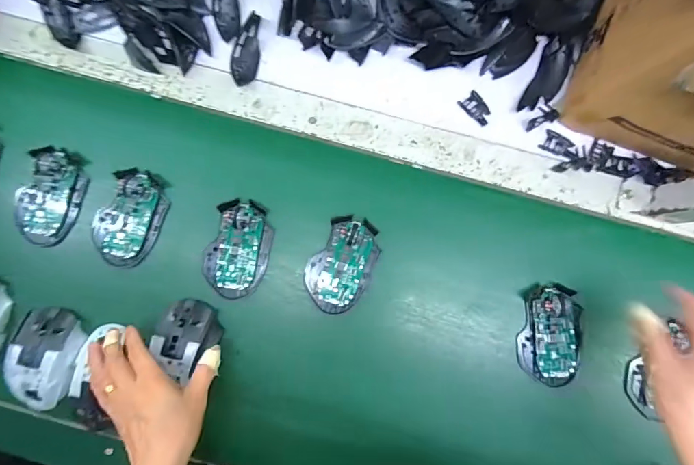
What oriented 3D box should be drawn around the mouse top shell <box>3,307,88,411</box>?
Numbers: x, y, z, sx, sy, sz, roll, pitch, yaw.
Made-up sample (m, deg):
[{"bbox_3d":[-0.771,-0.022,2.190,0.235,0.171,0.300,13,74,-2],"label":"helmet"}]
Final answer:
[{"bbox_3d":[-0.349,0.147,0.453,0.068,0.034,0.115,18,87,2],"label":"mouse top shell"}]

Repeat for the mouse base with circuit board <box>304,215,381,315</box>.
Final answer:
[{"bbox_3d":[-0.003,0.038,0.475,0.072,0.023,0.110,30,88,2],"label":"mouse base with circuit board"}]

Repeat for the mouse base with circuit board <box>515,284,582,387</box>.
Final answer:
[{"bbox_3d":[0.239,0.120,0.458,0.071,0.025,0.114,4,87,1],"label":"mouse base with circuit board"}]

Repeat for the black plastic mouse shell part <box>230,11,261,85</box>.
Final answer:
[{"bbox_3d":[-0.125,-0.227,0.491,0.034,0.006,0.088,6,87,1],"label":"black plastic mouse shell part"}]

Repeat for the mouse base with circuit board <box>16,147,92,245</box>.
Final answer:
[{"bbox_3d":[-0.355,-0.042,0.475,0.058,0.027,0.115,18,87,2],"label":"mouse base with circuit board"}]

